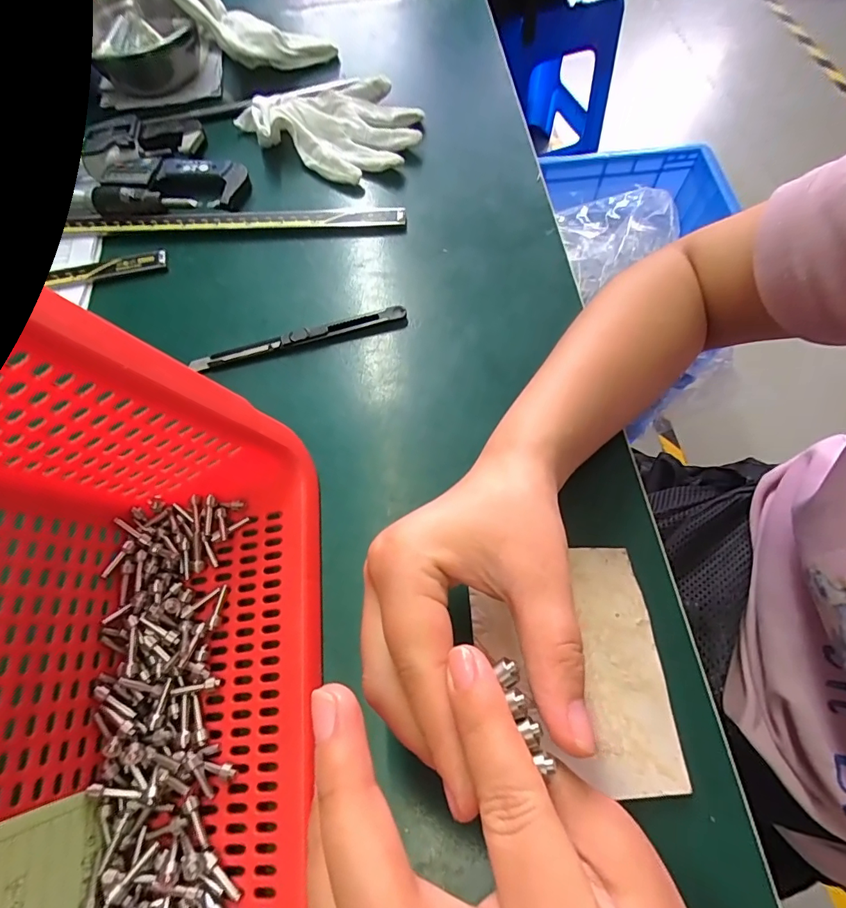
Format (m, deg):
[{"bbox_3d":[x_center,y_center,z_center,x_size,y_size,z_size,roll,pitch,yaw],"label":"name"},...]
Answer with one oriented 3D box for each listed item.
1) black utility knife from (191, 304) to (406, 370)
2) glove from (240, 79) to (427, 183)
[{"bbox_3d":[-0.084,-0.079,0.311,0.146,0.006,0.013,-16,67,-5],"label":"black utility knife"},{"bbox_3d":[-0.078,-0.280,0.387,0.148,0.033,0.097,21,68,11],"label":"glove"}]

